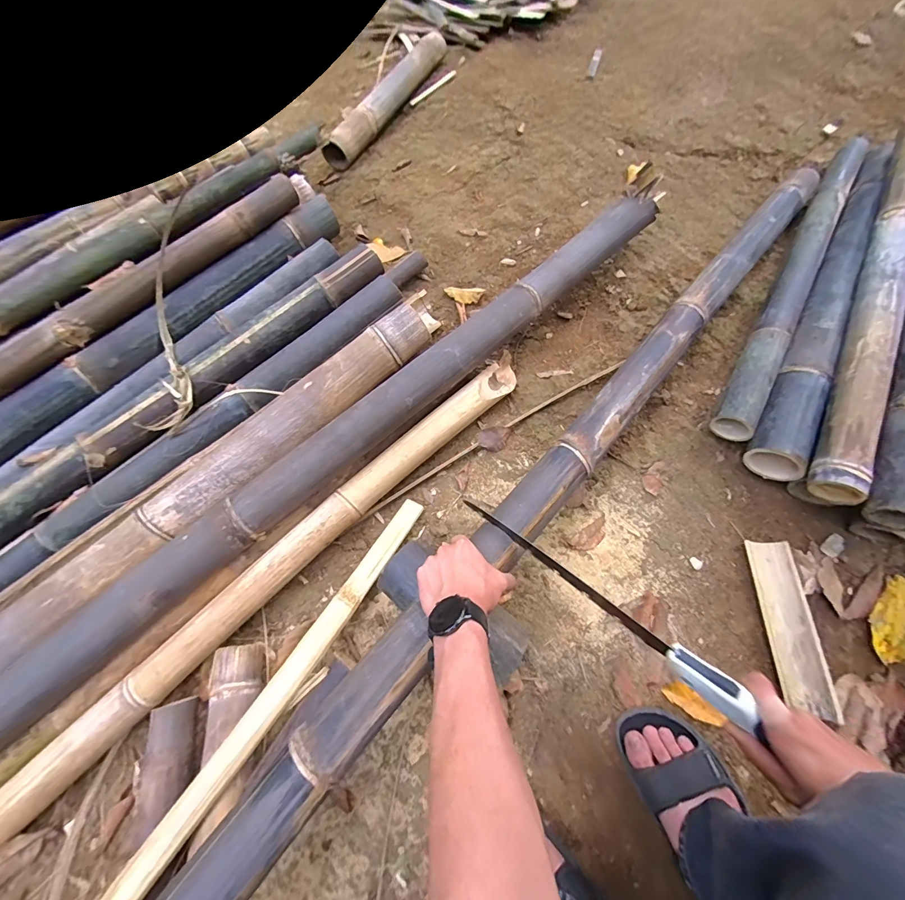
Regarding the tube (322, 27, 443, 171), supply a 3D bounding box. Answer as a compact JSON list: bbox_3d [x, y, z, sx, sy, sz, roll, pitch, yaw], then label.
[{"bbox_3d":[-0.225,-1.239,1.325,0.097,0.116,0.749,20,67,16],"label":"tube"}]

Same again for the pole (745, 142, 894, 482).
[{"bbox_3d":[0.713,-0.317,0.725,0.077,0.074,0.830,25,69,18],"label":"pole"}]

